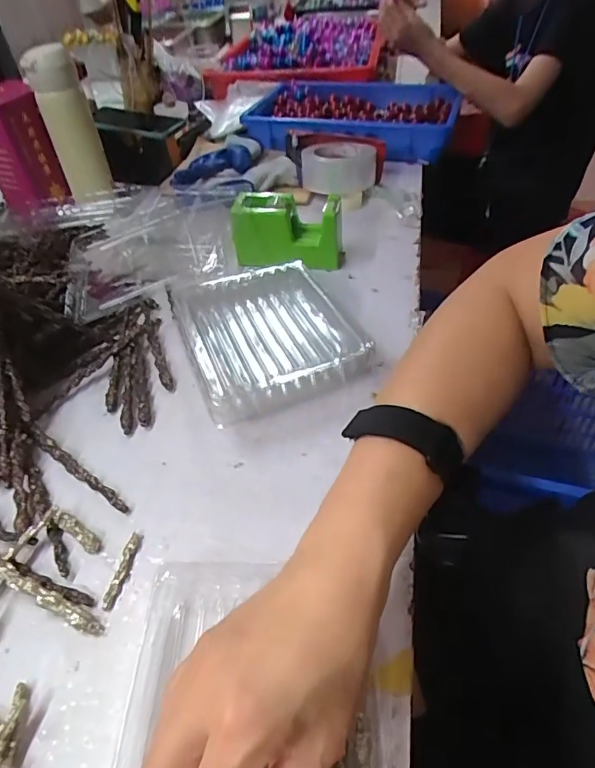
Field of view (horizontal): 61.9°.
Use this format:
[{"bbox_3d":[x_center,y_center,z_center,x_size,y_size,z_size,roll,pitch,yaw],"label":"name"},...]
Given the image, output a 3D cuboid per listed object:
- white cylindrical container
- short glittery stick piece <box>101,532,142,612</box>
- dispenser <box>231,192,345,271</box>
[{"bbox_3d":[-0.306,-0.348,0.669,0.063,0.174,0.052,-20,47,-15],"label":"white cylindrical container"},{"bbox_3d":[-0.124,0.132,0.352,0.009,0.005,0.054,5,46,9],"label":"short glittery stick piece"},{"bbox_3d":[-0.011,-0.189,0.616,0.132,0.079,0.048,6,46,10],"label":"dispenser"}]

